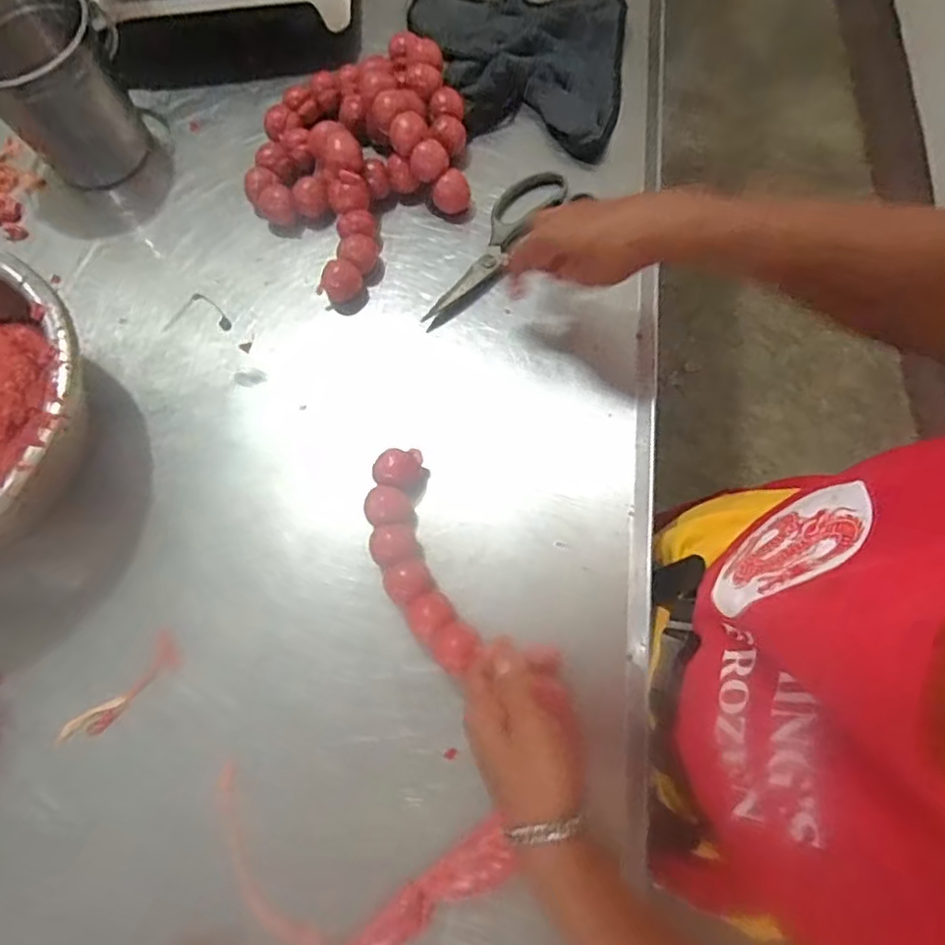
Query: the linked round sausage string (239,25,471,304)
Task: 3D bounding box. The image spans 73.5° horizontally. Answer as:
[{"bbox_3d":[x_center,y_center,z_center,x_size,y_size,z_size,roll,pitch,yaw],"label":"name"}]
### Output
[{"bbox_3d":[-0.109,-0.319,0.623,0.229,0.066,0.217,-39,74,-10],"label":"linked round sausage string"}]

